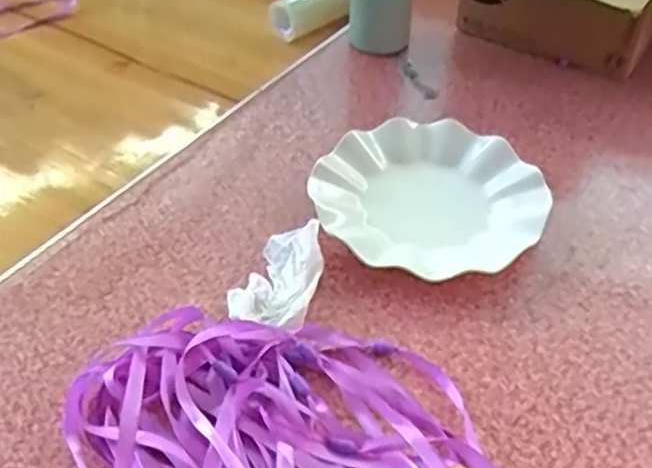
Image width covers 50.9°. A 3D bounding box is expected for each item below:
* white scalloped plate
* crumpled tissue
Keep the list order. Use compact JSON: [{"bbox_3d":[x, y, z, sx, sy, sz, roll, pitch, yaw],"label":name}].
[{"bbox_3d":[0.083,-0.031,0.569,0.178,0.028,0.170,0,45,0],"label":"white scalloped plate"},{"bbox_3d":[-0.035,0.030,0.508,0.059,0.029,0.085,12,46,11],"label":"crumpled tissue"}]

